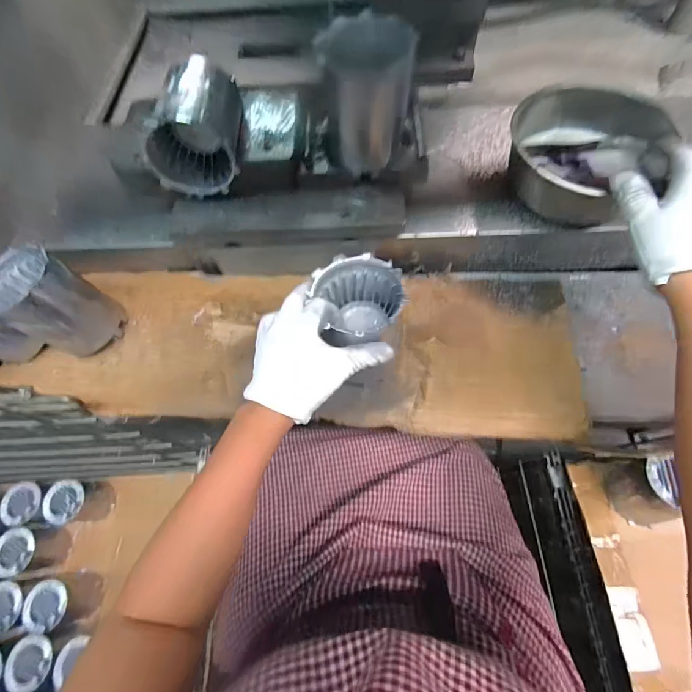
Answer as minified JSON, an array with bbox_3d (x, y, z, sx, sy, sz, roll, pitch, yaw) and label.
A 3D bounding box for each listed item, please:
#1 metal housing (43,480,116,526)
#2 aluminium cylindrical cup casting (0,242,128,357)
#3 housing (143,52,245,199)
[{"bbox_3d":[-0.612,0.358,0.884,0.097,0.112,0.094,-2,66,2],"label":"metal housing"},{"bbox_3d":[-0.357,-0.049,0.469,0.110,0.112,0.091,20,69,12],"label":"aluminium cylindrical cup casting"},{"bbox_3d":[-0.170,-0.257,0.436,0.096,0.098,0.126,-5,66,1],"label":"housing"}]

